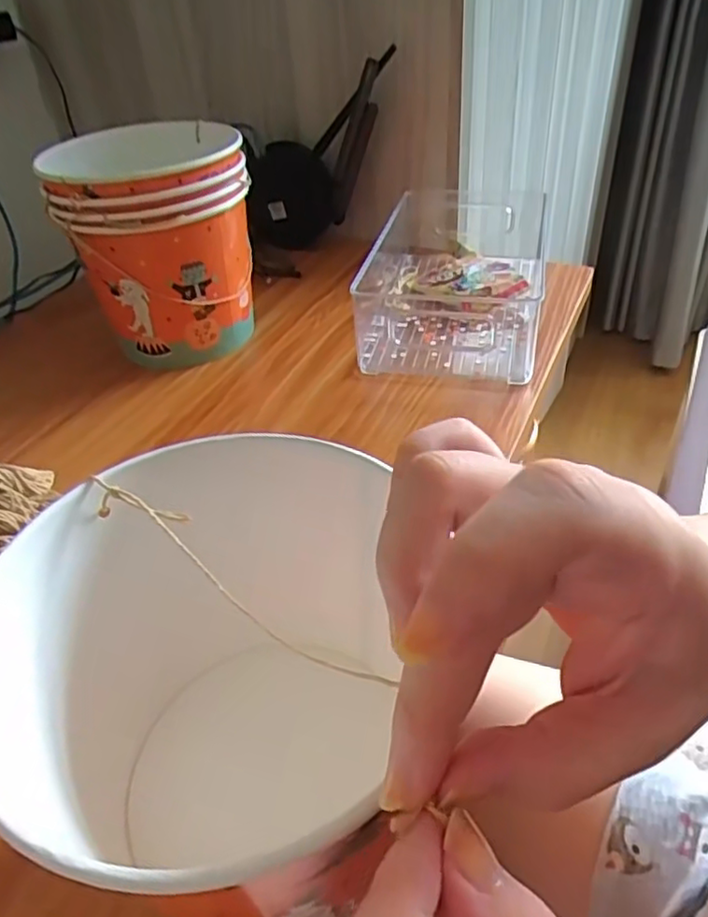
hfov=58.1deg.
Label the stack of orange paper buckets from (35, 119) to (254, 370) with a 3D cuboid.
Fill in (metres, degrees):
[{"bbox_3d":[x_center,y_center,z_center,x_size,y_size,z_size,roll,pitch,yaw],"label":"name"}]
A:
[{"bbox_3d":[-0.168,-0.191,0.581,0.158,0.179,0.145,-13,40,-9],"label":"stack of orange paper buckets"}]

